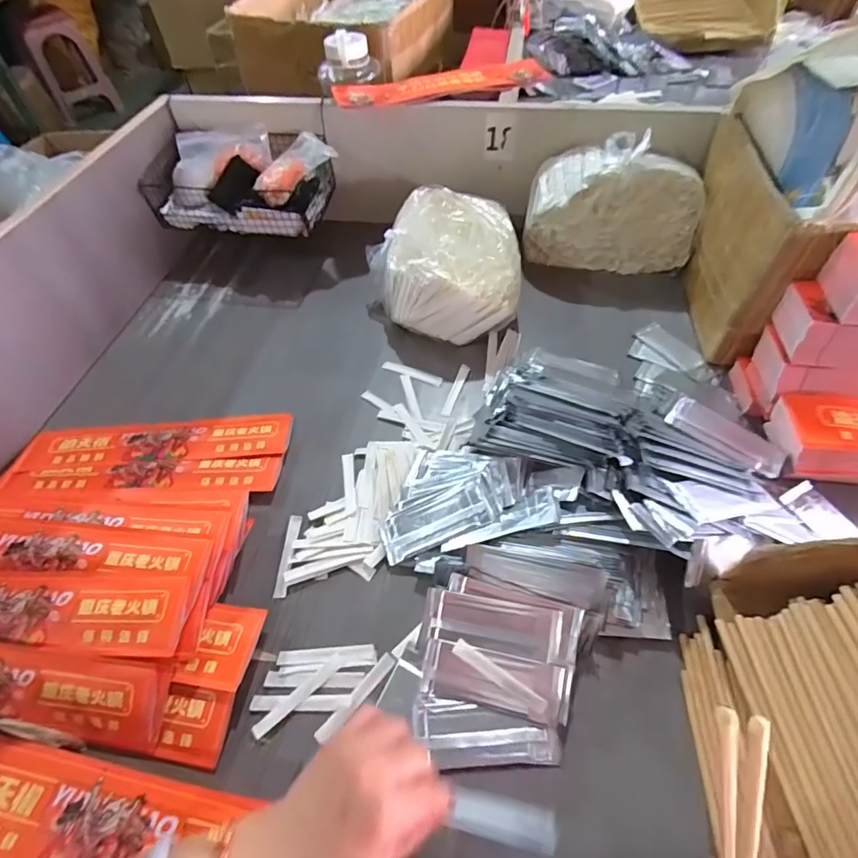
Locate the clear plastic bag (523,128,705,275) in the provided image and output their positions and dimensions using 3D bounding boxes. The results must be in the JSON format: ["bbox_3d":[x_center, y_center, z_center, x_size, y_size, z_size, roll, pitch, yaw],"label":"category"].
[{"bbox_3d":[0.285,-0.348,0.769,0.253,0.165,0.086,8,55,9],"label":"clear plastic bag"}]

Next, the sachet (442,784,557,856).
[{"bbox_3d":[0.053,0.276,0.346,0.074,0.004,0.026,15,57,2],"label":"sachet"}]

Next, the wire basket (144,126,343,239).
[{"bbox_3d":[-0.299,-0.412,0.806,0.298,0.102,0.144,5,55,7],"label":"wire basket"}]

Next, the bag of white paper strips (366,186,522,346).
[{"bbox_3d":[0.021,-0.257,0.736,0.219,0.096,0.257,-2,54,2],"label":"bag of white paper strips"}]

